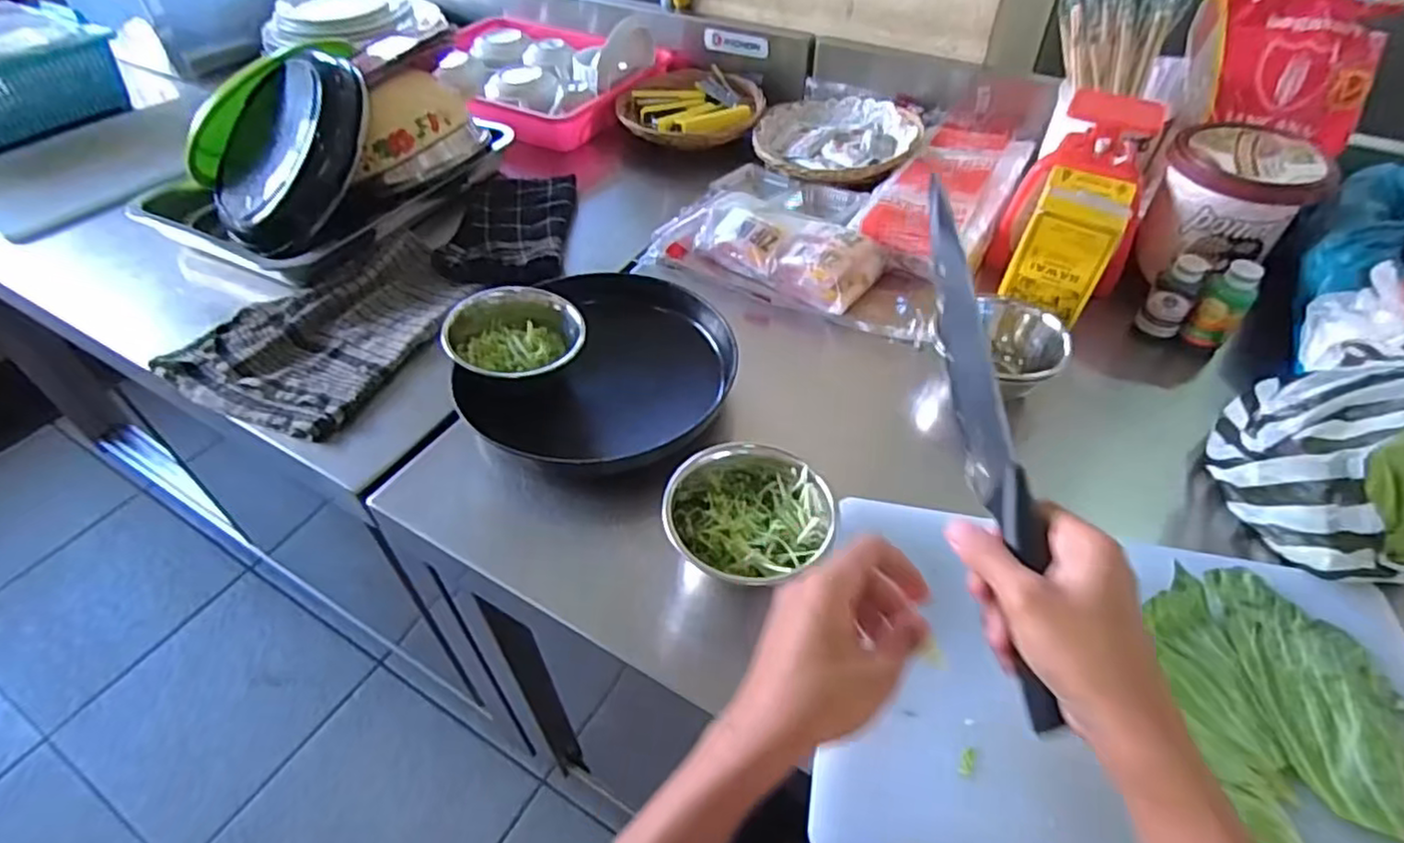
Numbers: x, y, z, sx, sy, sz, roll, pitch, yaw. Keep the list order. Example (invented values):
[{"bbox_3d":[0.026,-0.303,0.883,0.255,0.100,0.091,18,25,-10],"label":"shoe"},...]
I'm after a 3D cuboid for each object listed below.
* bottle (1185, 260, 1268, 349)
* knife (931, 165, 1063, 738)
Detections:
[{"bbox_3d":[0.452,-0.102,0.592,0.036,0.074,0.030,34,56,28],"label":"bottle"},{"bbox_3d":[0.152,0.001,0.371,0.017,0.046,0.298,-2,66,-1],"label":"knife"}]

